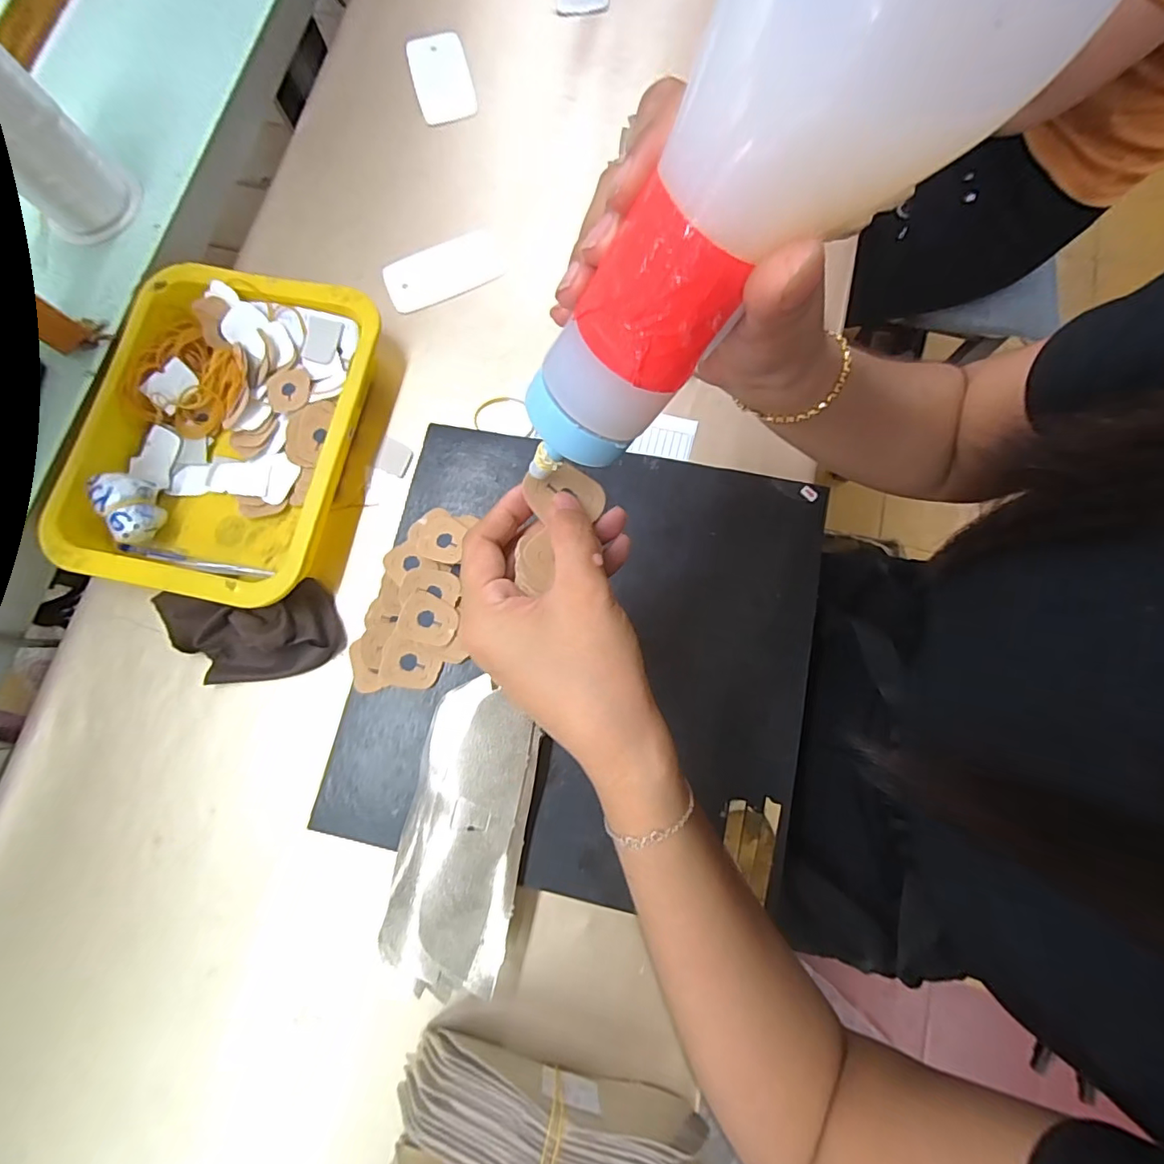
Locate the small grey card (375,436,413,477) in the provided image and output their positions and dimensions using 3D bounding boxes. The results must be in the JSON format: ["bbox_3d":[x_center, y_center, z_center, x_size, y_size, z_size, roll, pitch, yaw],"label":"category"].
[{"bbox_3d":[-0.151,-0.101,0.425,0.027,0.004,0.026,22,80,4],"label":"small grey card"}]

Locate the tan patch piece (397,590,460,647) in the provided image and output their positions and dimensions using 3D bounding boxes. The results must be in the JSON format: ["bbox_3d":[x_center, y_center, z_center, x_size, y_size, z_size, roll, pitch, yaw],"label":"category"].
[{"bbox_3d":[-0.106,0.026,0.364,0.037,0.007,0.033,17,79,3],"label":"tan patch piece"}]

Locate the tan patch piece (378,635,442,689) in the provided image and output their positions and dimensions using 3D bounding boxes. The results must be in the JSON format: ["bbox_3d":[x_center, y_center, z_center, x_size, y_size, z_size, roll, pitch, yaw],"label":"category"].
[{"bbox_3d":[-0.117,0.056,0.361,0.039,0.005,0.033,12,79,2],"label":"tan patch piece"}]

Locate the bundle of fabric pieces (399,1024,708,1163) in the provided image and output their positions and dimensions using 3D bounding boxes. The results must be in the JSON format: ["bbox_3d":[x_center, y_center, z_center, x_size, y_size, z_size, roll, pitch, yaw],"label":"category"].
[{"bbox_3d":[-0.020,0.314,0.308,0.171,0.057,0.045,16,79,3],"label":"bundle of fabric pieces"}]

